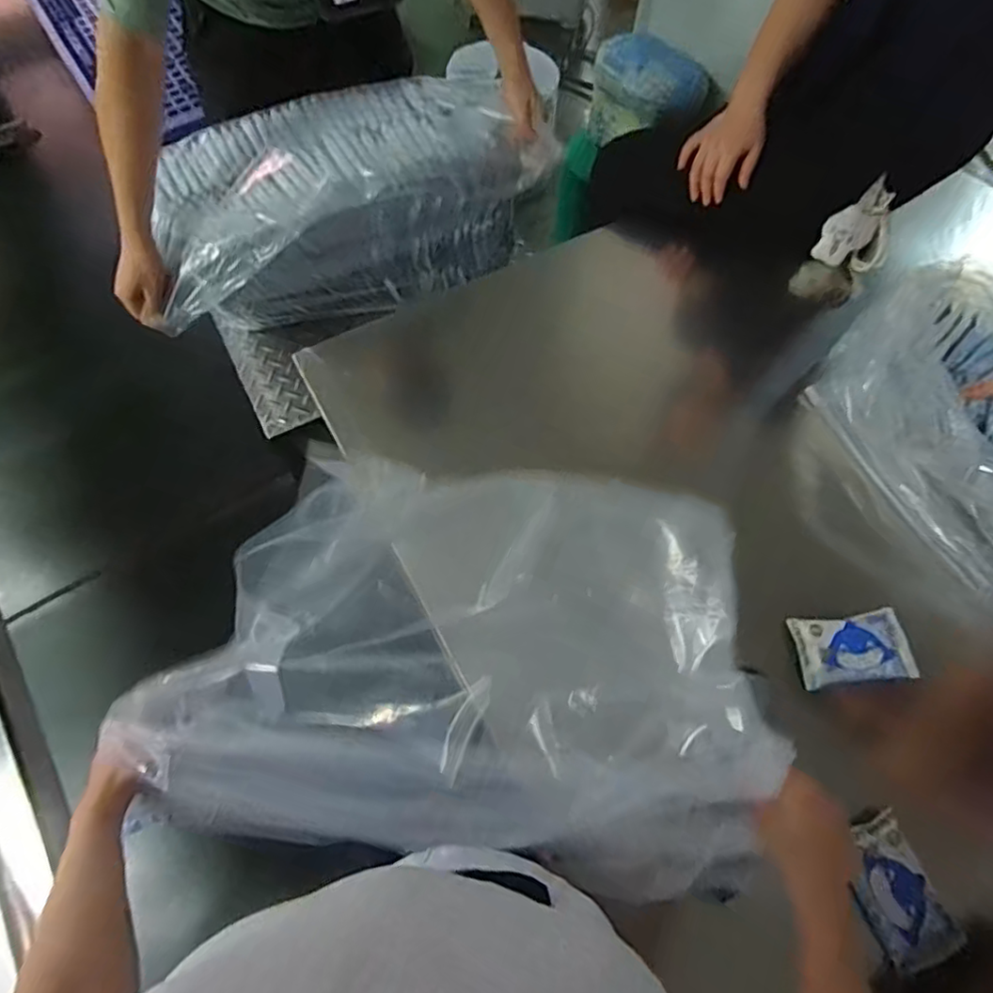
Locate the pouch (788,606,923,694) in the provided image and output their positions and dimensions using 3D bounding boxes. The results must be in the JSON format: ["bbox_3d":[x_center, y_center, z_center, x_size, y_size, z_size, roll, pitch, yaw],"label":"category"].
[{"bbox_3d":[0.453,0.192,0.782,0.142,0.018,0.085,-6,68,-4],"label":"pouch"}]

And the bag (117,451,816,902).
[{"bbox_3d":[-0.028,0.153,0.655,0.541,0.156,0.384,7,68,2],"label":"bag"}]

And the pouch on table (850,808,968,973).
[{"bbox_3d":[0.439,0.437,0.676,0.079,0.029,0.148,-19,73,-3],"label":"pouch on table"}]

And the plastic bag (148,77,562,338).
[{"bbox_3d":[-0.283,-0.535,1.145,0.701,0.269,0.347,-25,70,-11],"label":"plastic bag"}]

